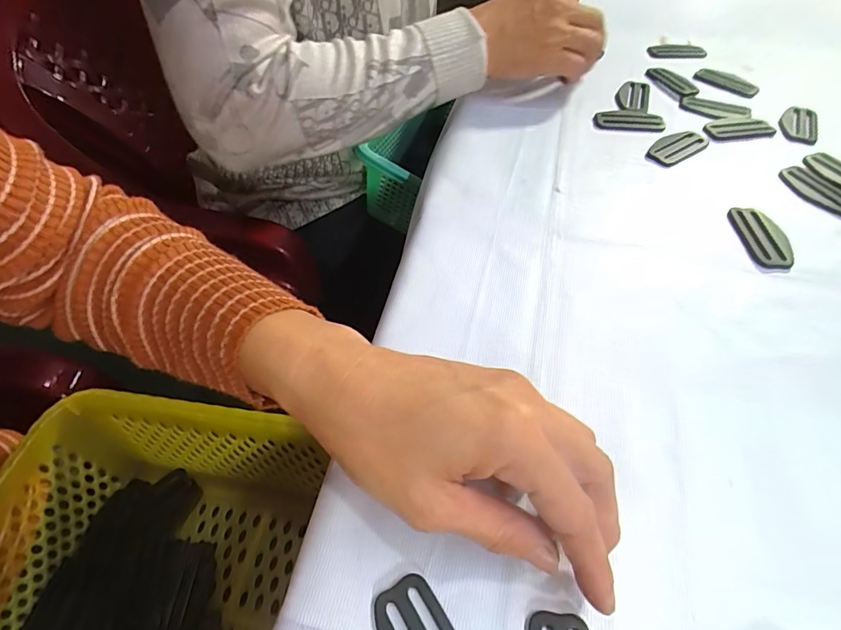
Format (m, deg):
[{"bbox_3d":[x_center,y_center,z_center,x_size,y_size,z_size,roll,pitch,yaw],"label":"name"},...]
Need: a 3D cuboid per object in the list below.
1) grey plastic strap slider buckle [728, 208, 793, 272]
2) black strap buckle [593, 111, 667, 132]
[{"bbox_3d":[0.238,-0.055,0.323,0.026,0.008,0.063,3,51,1],"label":"grey plastic strap slider buckle"},{"bbox_3d":[0.190,-0.178,0.425,0.062,0.005,0.032,7,51,4],"label":"black strap buckle"}]

